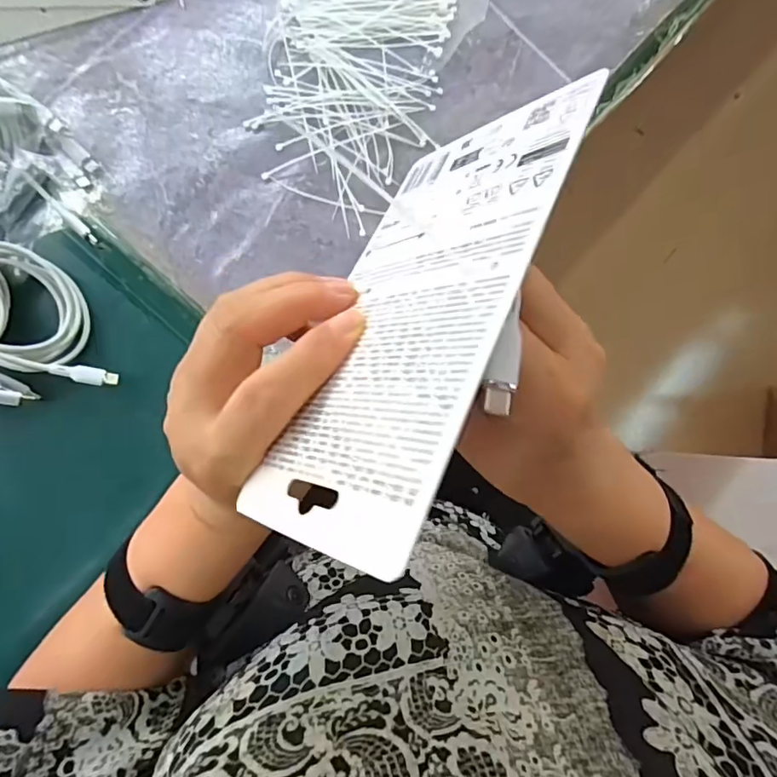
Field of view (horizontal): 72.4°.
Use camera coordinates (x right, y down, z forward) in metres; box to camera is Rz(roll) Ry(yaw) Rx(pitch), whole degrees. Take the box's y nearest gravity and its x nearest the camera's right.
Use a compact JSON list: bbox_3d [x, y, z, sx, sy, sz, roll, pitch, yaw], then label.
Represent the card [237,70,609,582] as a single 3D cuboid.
[{"bbox_3d":[0.008,-0.032,0.187,0.004,0.094,0.176,38,68,-33],"label":"card"}]

